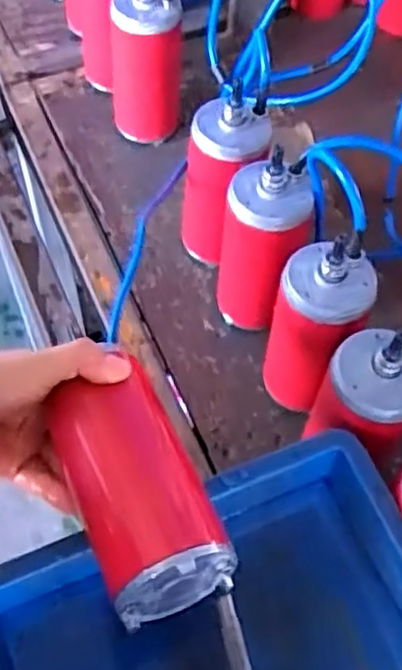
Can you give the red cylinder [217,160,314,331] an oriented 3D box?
[{"bbox_3d":[0.056,-0.079,0.681,0.071,0.187,0.066,1,58,-1],"label":"red cylinder"}]

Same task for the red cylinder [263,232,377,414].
[{"bbox_3d":[0.097,0.001,0.628,0.070,0.202,0.073,1,58,-1],"label":"red cylinder"}]

